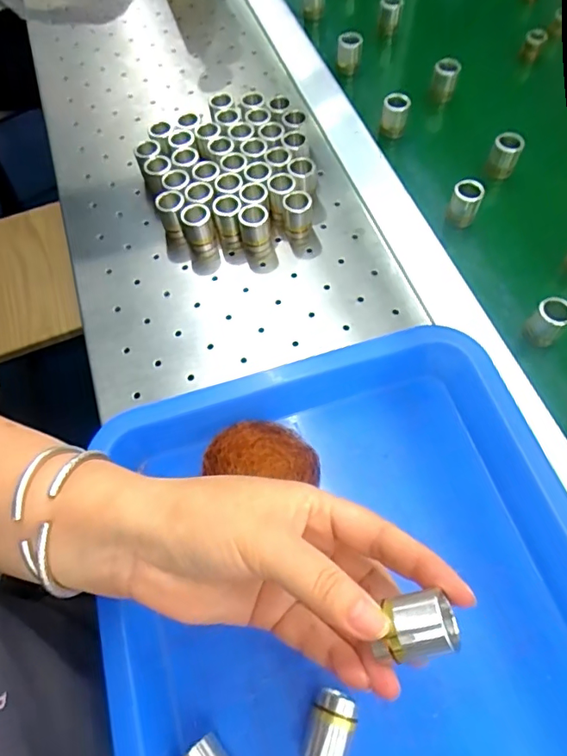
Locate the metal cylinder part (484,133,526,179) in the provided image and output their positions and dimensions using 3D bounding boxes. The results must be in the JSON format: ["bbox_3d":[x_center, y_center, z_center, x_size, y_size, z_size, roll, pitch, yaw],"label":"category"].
[{"bbox_3d":[0.188,-0.188,0.430,0.023,0.033,0.021,22,65,12],"label":"metal cylinder part"}]

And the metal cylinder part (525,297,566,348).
[{"bbox_3d":[0.186,-0.038,0.356,0.022,0.034,0.022,-1,63,2],"label":"metal cylinder part"}]

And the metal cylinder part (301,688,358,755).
[{"bbox_3d":[0.023,0.172,0.249,0.021,0.022,0.032,22,66,12],"label":"metal cylinder part"}]

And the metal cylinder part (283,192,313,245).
[{"bbox_3d":[0.011,-0.130,0.407,0.022,0.034,0.020,-6,63,-1],"label":"metal cylinder part"}]

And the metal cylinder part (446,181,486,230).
[{"bbox_3d":[0.146,-0.139,0.410,0.022,0.038,0.018,22,66,13],"label":"metal cylinder part"}]

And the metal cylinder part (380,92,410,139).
[{"bbox_3d":[0.100,-0.237,0.457,0.022,0.030,0.021,9,62,6],"label":"metal cylinder part"}]

